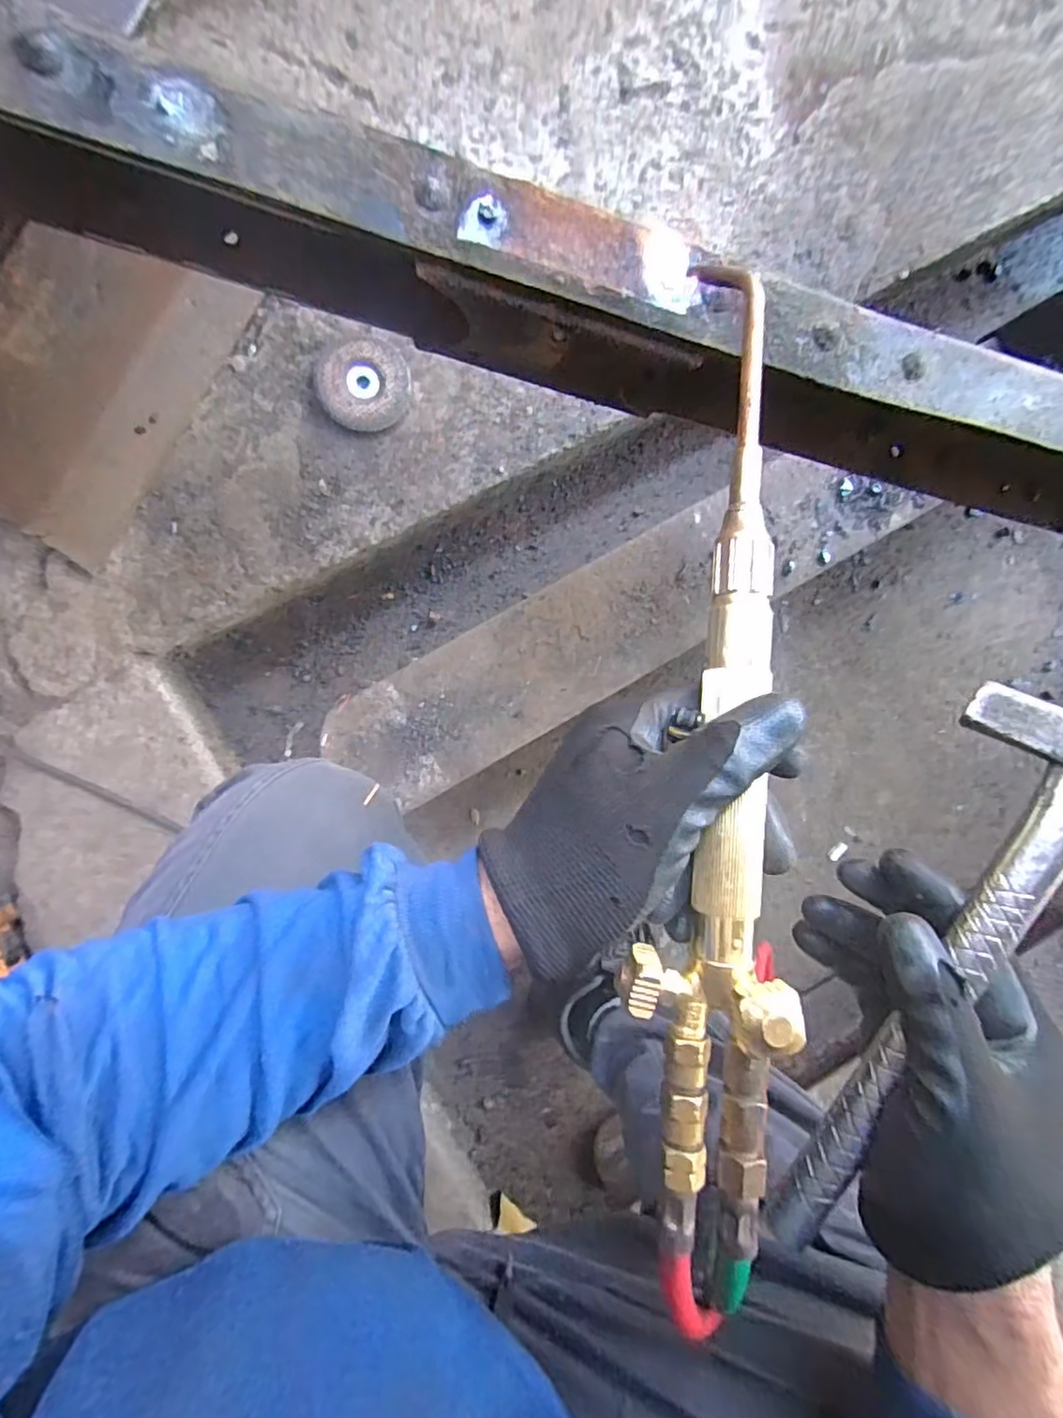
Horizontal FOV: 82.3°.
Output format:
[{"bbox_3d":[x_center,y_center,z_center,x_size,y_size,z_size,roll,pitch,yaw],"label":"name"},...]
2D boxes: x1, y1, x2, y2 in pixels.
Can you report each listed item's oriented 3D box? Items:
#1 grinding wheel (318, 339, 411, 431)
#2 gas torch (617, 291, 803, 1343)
[{"bbox_3d":[-0.165,-0.320,0.600,0.086,0.017,0.086,0,93,-6],"label":"grinding wheel"},{"bbox_3d":[0.077,0.023,0.246,0.054,0.047,0.444,5,85,-7],"label":"gas torch"}]

